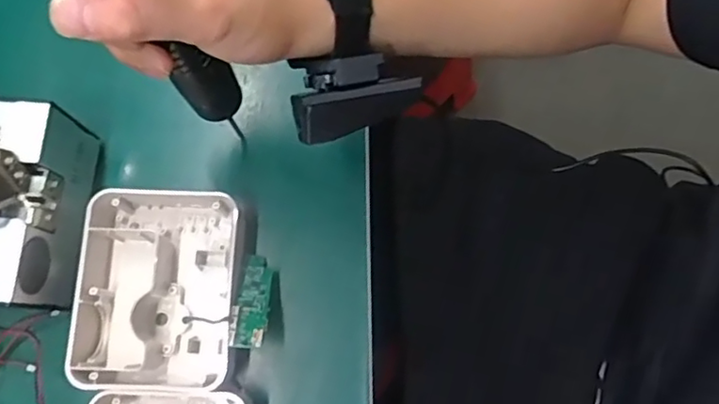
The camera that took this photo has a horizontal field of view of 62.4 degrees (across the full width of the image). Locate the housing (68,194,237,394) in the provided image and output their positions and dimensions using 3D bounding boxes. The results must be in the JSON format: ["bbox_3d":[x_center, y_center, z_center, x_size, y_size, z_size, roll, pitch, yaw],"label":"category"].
[{"bbox_3d":[-0.133,0.057,0.397,0.100,0.038,0.131,-2,78,0],"label":"housing"}]

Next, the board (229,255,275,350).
[{"bbox_3d":[-0.071,0.064,0.397,0.022,0.008,0.072,1,44,0],"label":"board"}]

